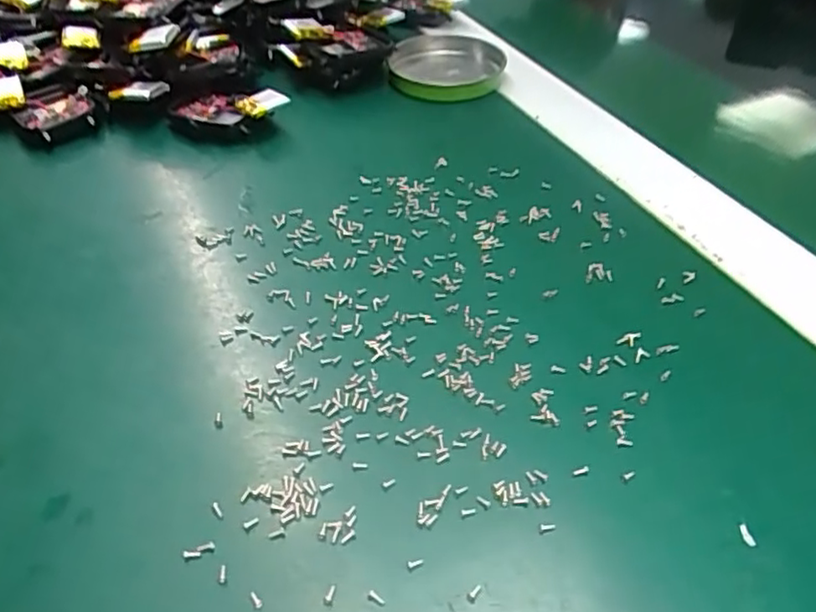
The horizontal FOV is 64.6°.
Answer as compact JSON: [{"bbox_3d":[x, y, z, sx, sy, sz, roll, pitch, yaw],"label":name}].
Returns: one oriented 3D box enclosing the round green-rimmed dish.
[{"bbox_3d":[0.022,-0.136,0.361,0.061,0.009,0.069,12,46,12],"label":"round green-rimmed dish"}]

